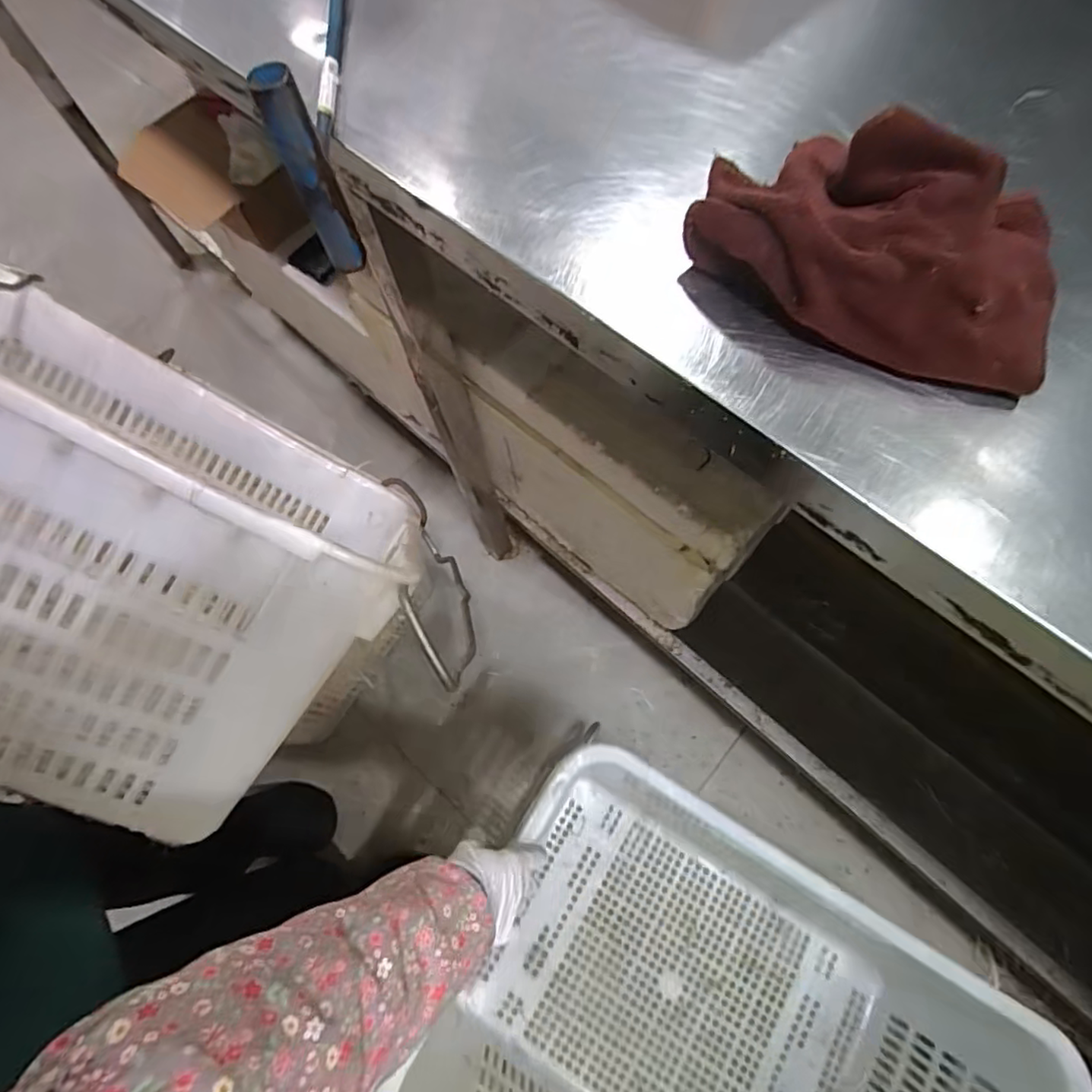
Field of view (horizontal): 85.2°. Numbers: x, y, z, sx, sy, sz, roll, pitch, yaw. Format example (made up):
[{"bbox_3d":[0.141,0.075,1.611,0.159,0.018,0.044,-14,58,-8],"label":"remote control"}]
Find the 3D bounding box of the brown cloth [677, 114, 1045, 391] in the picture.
[{"bbox_3d":[0.161,-0.153,0.287,0.176,0.051,0.114,21,71,11],"label":"brown cloth"}]

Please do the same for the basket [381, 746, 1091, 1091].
[{"bbox_3d":[0.195,0.577,0.701,0.564,0.327,0.421,28,72,13],"label":"basket"}]

